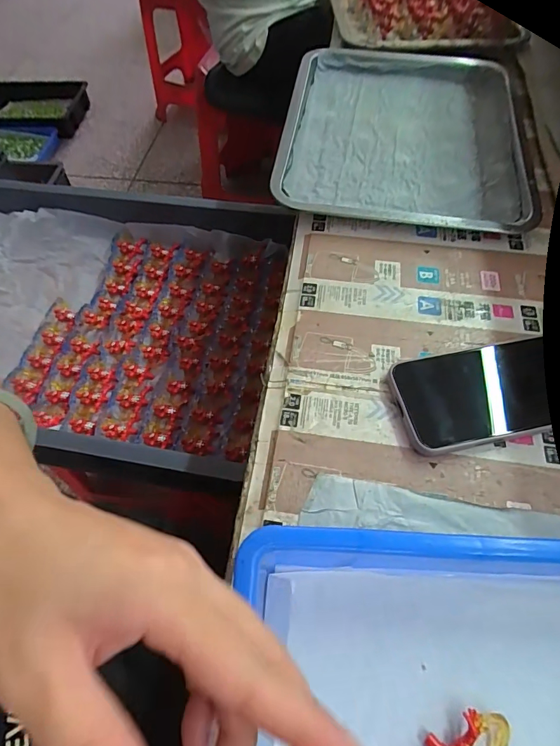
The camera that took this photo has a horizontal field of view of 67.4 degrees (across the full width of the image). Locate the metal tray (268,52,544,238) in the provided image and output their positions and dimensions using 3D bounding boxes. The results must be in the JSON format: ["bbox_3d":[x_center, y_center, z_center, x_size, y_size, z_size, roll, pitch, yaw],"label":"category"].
[{"bbox_3d":[0.141,-0.267,0.468,0.262,0.045,0.295,6,59,5],"label":"metal tray"}]

